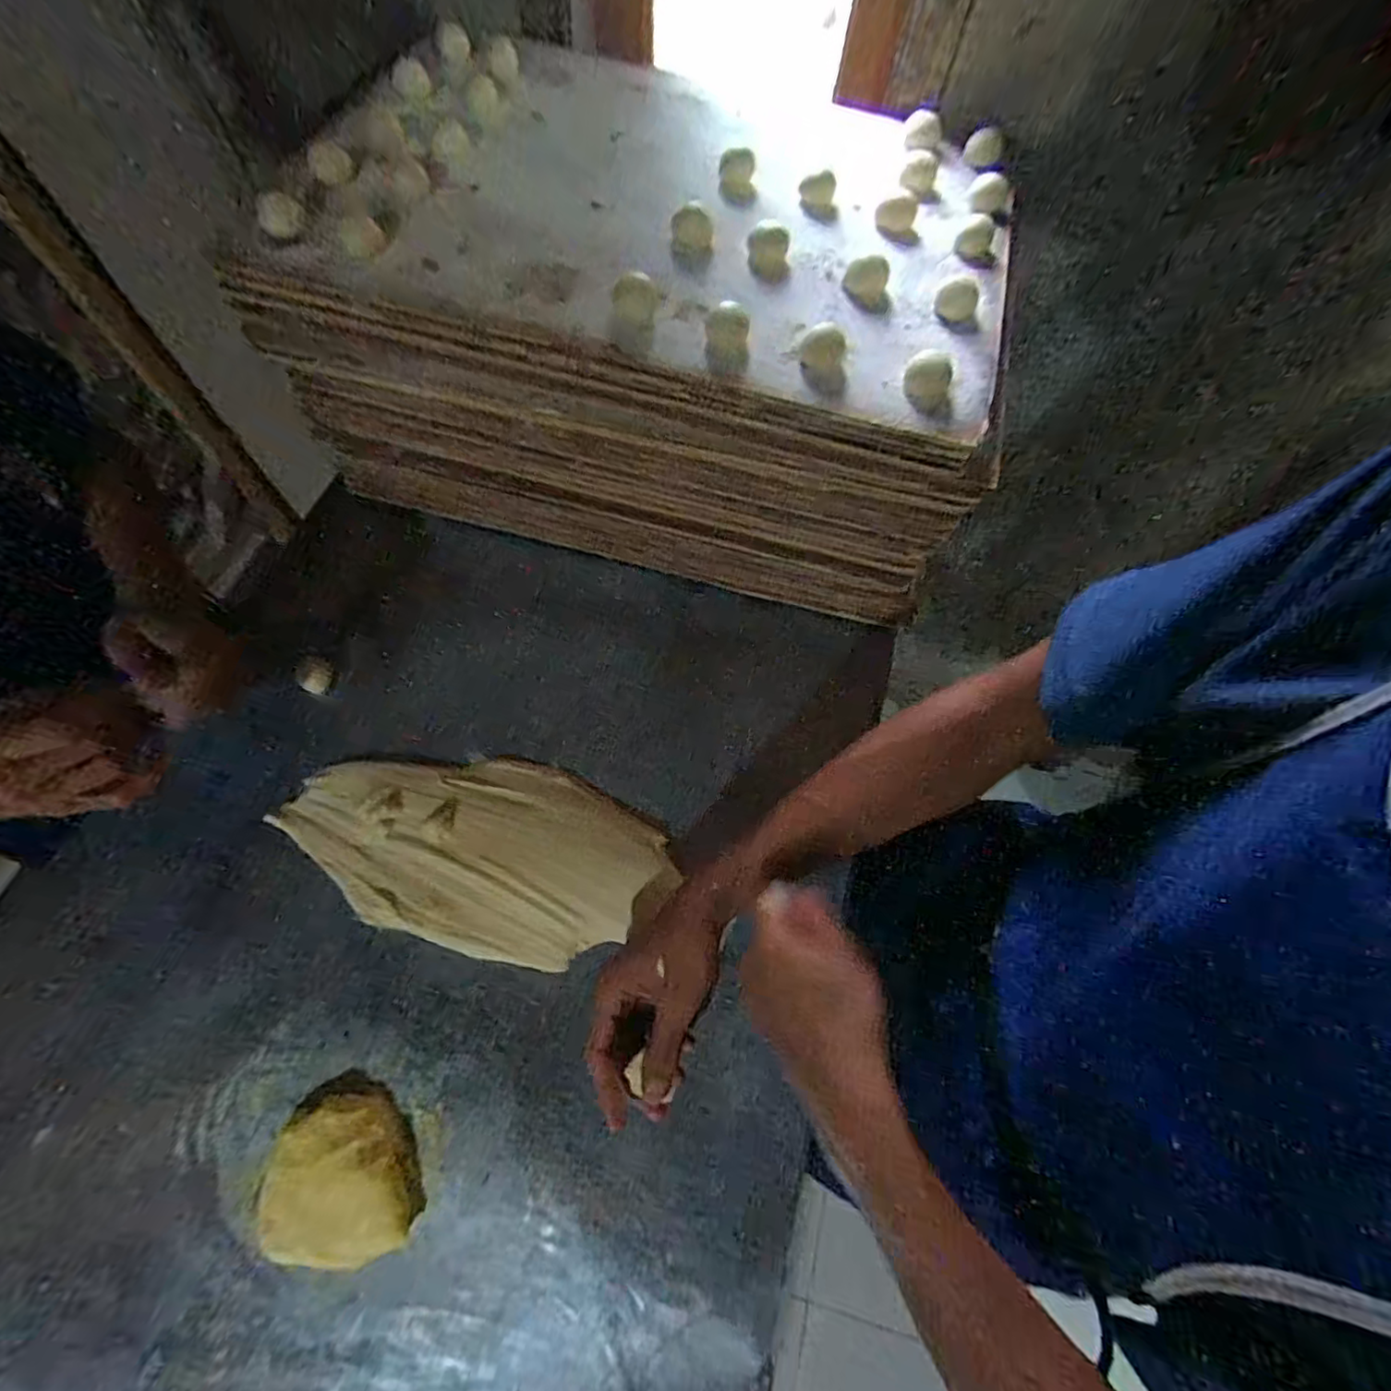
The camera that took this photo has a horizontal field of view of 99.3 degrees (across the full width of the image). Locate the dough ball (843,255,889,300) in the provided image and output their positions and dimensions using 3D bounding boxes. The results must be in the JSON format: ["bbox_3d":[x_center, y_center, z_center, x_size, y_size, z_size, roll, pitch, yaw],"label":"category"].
[{"bbox_3d":[0.134,-0.328,0.460,0.032,0.019,0.029,18,66,5],"label":"dough ball"}]

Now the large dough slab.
[{"bbox_3d":[-0.178,0.120,0.477,0.308,0.020,0.148,16,68,4],"label":"large dough slab"}]

